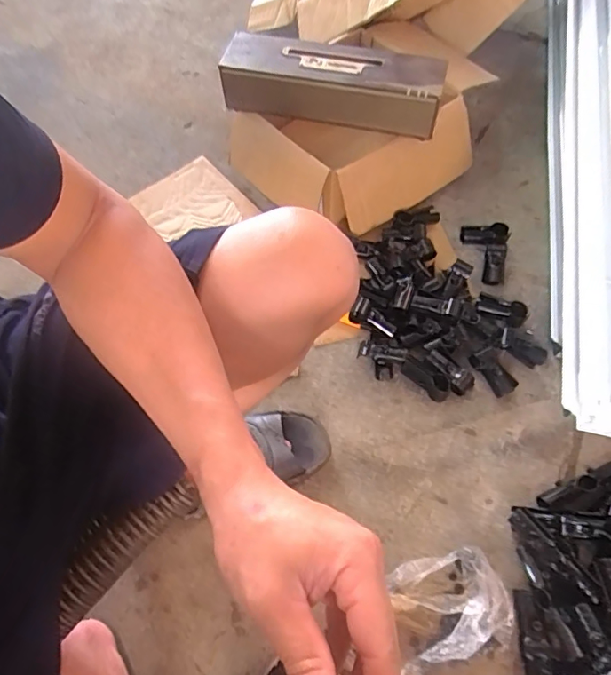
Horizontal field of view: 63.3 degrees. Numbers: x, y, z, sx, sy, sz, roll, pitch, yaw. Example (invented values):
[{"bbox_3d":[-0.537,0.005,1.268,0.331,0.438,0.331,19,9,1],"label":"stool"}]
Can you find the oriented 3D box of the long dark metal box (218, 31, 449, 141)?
[{"bbox_3d":[0.042,-0.448,0.864,0.385,0.090,0.118,14,63,9],"label":"long dark metal box"}]

